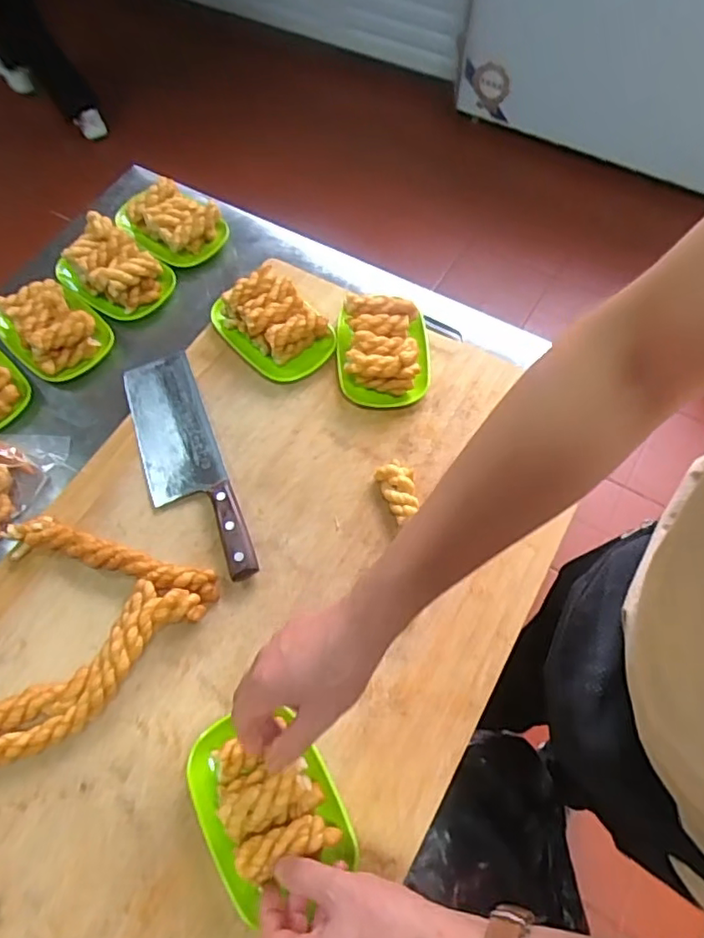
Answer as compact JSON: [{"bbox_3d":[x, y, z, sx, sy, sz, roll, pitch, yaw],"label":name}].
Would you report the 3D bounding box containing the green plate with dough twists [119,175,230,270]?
[{"bbox_3d":[-0.269,-0.376,0.891,0.152,0.049,0.117,35,69,17],"label":"green plate with dough twists"}]

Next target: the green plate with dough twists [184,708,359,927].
[{"bbox_3d":[-0.080,0.290,0.520,0.116,0.066,0.151,-28,66,-12],"label":"green plate with dough twists"}]

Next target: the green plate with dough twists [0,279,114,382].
[{"bbox_3d":[-0.406,-0.194,0.801,0.119,0.062,0.129,-40,69,-17],"label":"green plate with dough twists"}]

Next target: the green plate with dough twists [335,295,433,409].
[{"bbox_3d":[0.040,-0.149,0.743,0.118,0.056,0.140,-1,64,0],"label":"green plate with dough twists"}]

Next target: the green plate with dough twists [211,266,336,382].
[{"bbox_3d":[-0.103,-0.194,0.773,0.167,0.055,0.114,41,71,19],"label":"green plate with dough twists"}]

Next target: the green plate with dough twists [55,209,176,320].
[{"bbox_3d":[-0.336,-0.285,0.841,0.144,0.056,0.117,35,69,17],"label":"green plate with dough twists"}]

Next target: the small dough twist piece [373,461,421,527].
[{"bbox_3d":[0.054,0.023,0.674,0.040,0.028,0.079,-19,65,-8],"label":"small dough twist piece"}]

